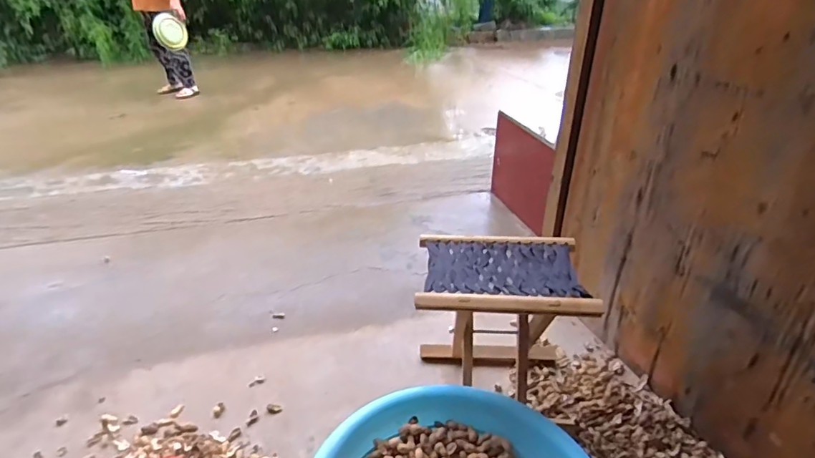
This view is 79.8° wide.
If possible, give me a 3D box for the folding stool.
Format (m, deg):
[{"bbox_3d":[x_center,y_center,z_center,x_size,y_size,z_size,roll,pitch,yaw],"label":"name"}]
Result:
[{"bbox_3d":[0.183,0.217,1.024,0.316,0.342,0.250,2,31,6],"label":"folding stool"}]

